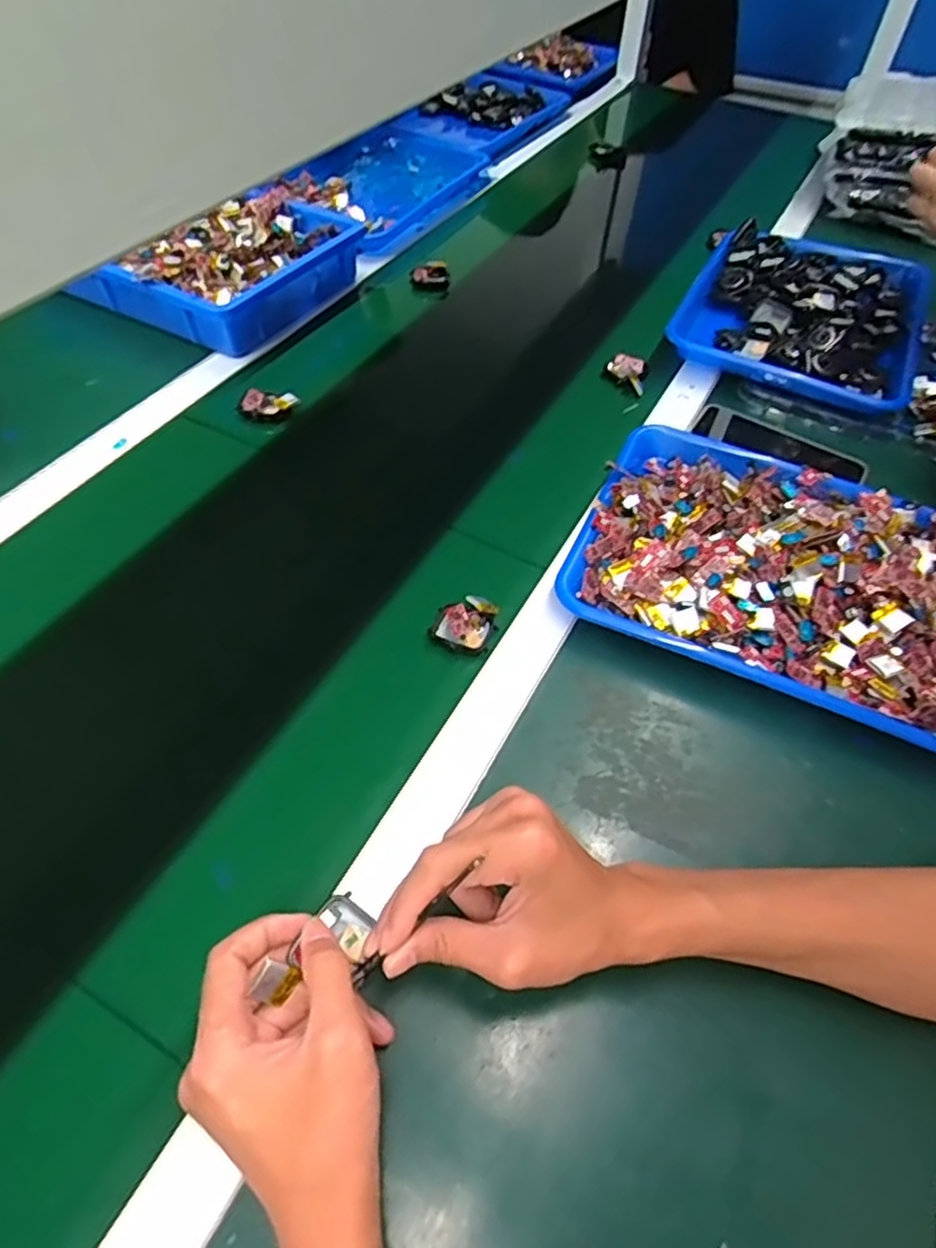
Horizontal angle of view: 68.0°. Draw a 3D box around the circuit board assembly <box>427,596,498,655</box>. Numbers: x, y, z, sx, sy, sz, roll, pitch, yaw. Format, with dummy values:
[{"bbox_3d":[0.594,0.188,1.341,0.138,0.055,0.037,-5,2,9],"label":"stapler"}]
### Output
[{"bbox_3d":[-0.002,-0.002,0.530,0.045,0.014,0.049,19,55,13],"label":"circuit board assembly"}]

